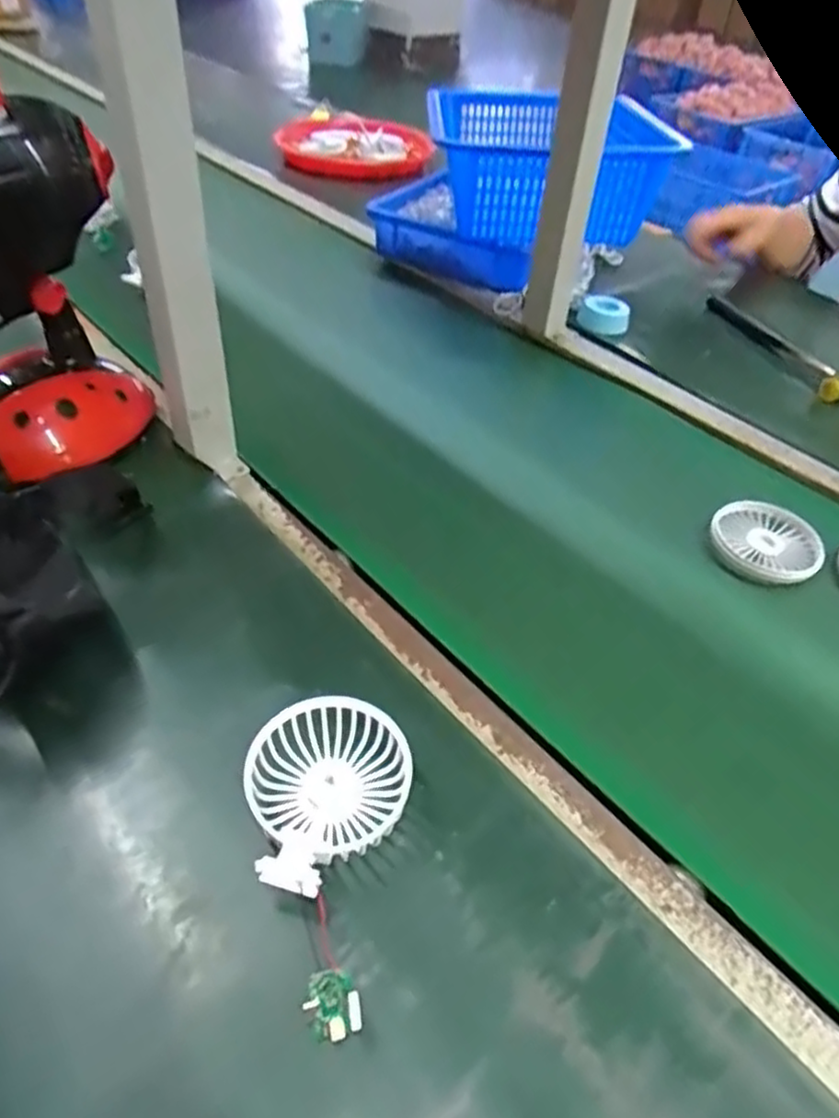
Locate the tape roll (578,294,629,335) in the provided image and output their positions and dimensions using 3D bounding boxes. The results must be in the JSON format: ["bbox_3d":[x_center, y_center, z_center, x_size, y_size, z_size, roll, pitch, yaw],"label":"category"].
[{"bbox_3d":[0.220,-0.294,0.842,0.059,0.030,0.059,10,46,6],"label":"tape roll"}]

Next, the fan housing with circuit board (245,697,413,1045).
[{"bbox_3d":[-0.056,0.150,0.374,0.084,0.033,0.157,10,46,5],"label":"fan housing with circuit board"}]

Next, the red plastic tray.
[{"bbox_3d":[-0.119,-0.763,1.292,0.278,0.042,0.263,-2,46,-6],"label":"red plastic tray"}]

